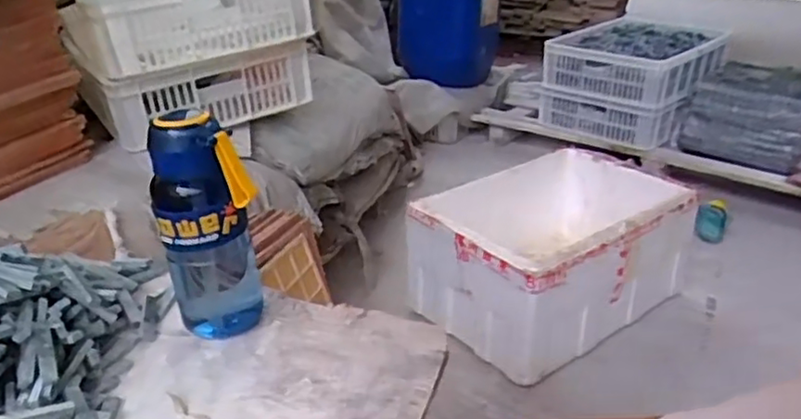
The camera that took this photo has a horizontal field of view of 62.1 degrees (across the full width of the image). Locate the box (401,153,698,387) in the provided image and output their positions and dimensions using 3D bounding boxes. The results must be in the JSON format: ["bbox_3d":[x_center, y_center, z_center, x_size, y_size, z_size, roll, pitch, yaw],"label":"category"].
[{"bbox_3d":[0.329,0.073,1.437,0.585,0.245,0.392,-18,31,-31],"label":"box"}]

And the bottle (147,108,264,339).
[{"bbox_3d":[-0.183,0.017,0.635,0.087,0.221,0.068,-10,31,-19],"label":"bottle"}]

